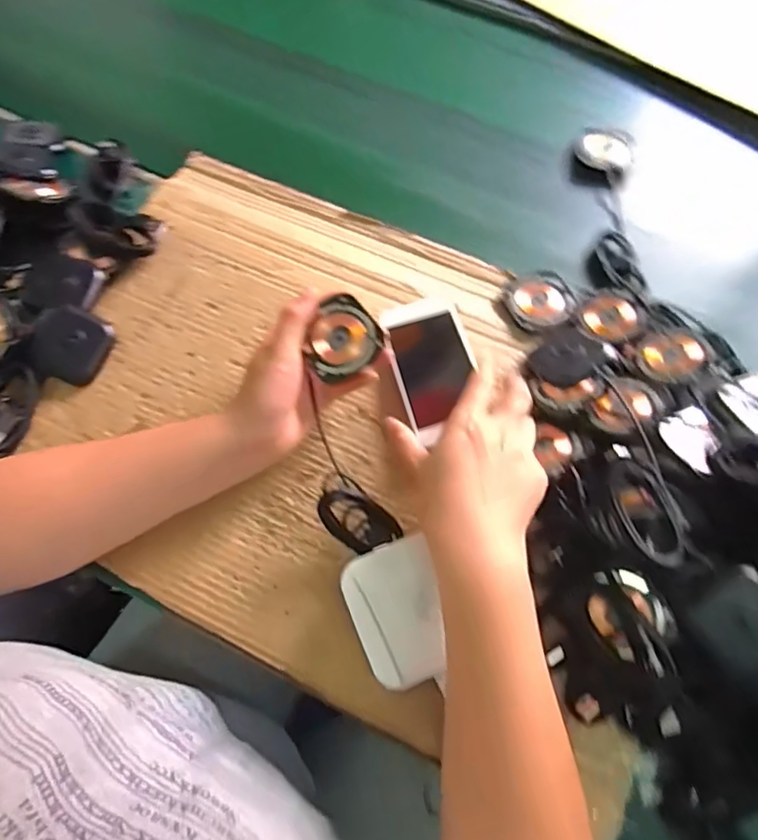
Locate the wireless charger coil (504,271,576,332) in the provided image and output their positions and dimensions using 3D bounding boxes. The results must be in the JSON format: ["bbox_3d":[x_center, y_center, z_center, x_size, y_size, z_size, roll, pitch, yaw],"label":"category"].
[{"bbox_3d":[0.147,-0.107,0.510,0.061,0.008,0.059,1,65,-2],"label":"wireless charger coil"}]

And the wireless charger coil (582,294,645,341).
[{"bbox_3d":[0.207,-0.093,0.505,0.063,0.009,0.049,-12,62,-14],"label":"wireless charger coil"}]

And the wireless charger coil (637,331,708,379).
[{"bbox_3d":[0.241,-0.053,0.463,0.049,0.006,0.044,-15,68,9],"label":"wireless charger coil"}]

